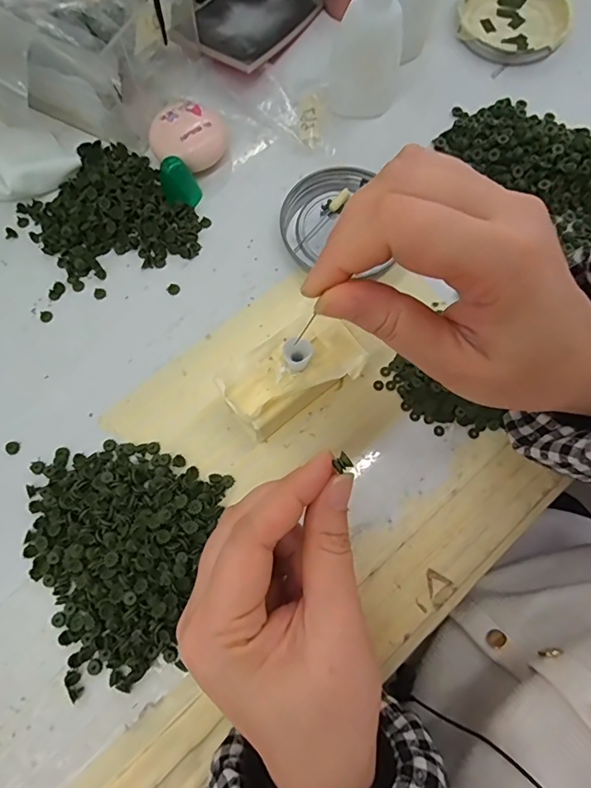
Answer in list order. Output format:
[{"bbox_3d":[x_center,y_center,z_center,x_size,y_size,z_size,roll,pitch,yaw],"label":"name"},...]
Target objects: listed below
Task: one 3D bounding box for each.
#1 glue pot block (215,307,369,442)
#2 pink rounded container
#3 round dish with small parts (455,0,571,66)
[{"bbox_3d":[-0.005,-0.006,0.251,0.064,0.038,0.042,-33,77,-9],"label":"glue pot block"},{"bbox_3d":[-0.069,-0.167,0.301,0.047,0.018,0.044,0,74,0],"label":"pink rounded container"},{"bbox_3d":[0.160,-0.277,0.343,0.077,0.009,0.079,0,74,0],"label":"round dish with small parts"}]

